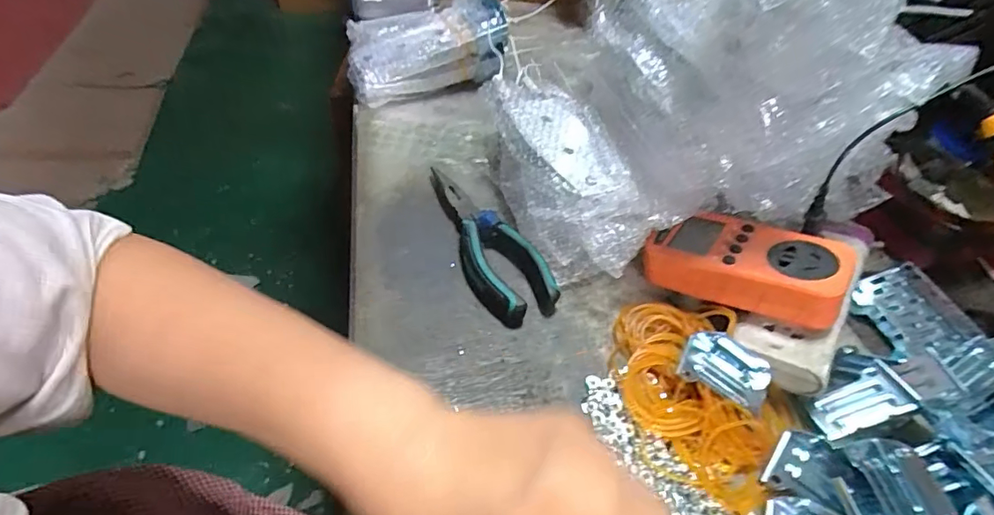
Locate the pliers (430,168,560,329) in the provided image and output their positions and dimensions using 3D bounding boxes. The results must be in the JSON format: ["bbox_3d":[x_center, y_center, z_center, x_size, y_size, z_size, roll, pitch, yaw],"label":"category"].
[{"bbox_3d":[-0.009,-0.017,0.390,0.053,0.015,0.151,-16,53,-21],"label":"pliers"}]

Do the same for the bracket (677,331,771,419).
[{"bbox_3d":[0.148,0.072,0.326,0.056,0.015,0.039,26,51,14],"label":"bracket"}]

